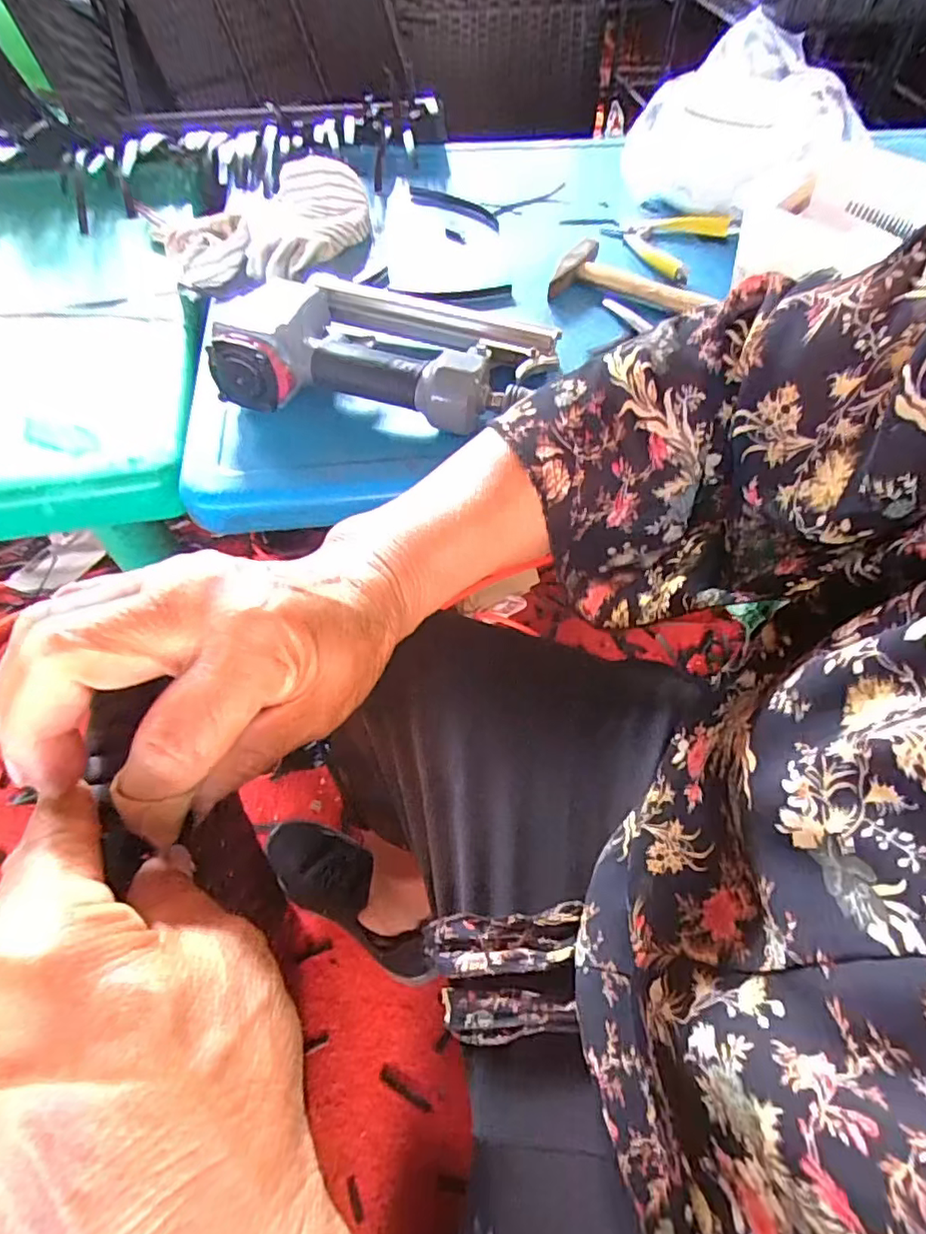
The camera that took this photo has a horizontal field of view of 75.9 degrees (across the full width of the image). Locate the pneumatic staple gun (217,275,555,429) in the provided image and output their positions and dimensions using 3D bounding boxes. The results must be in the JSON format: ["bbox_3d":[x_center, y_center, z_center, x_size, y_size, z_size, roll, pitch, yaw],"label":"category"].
[{"bbox_3d":[-0.050,-0.212,0.463,0.242,0.068,0.155,5,55,4],"label":"pneumatic staple gun"}]

